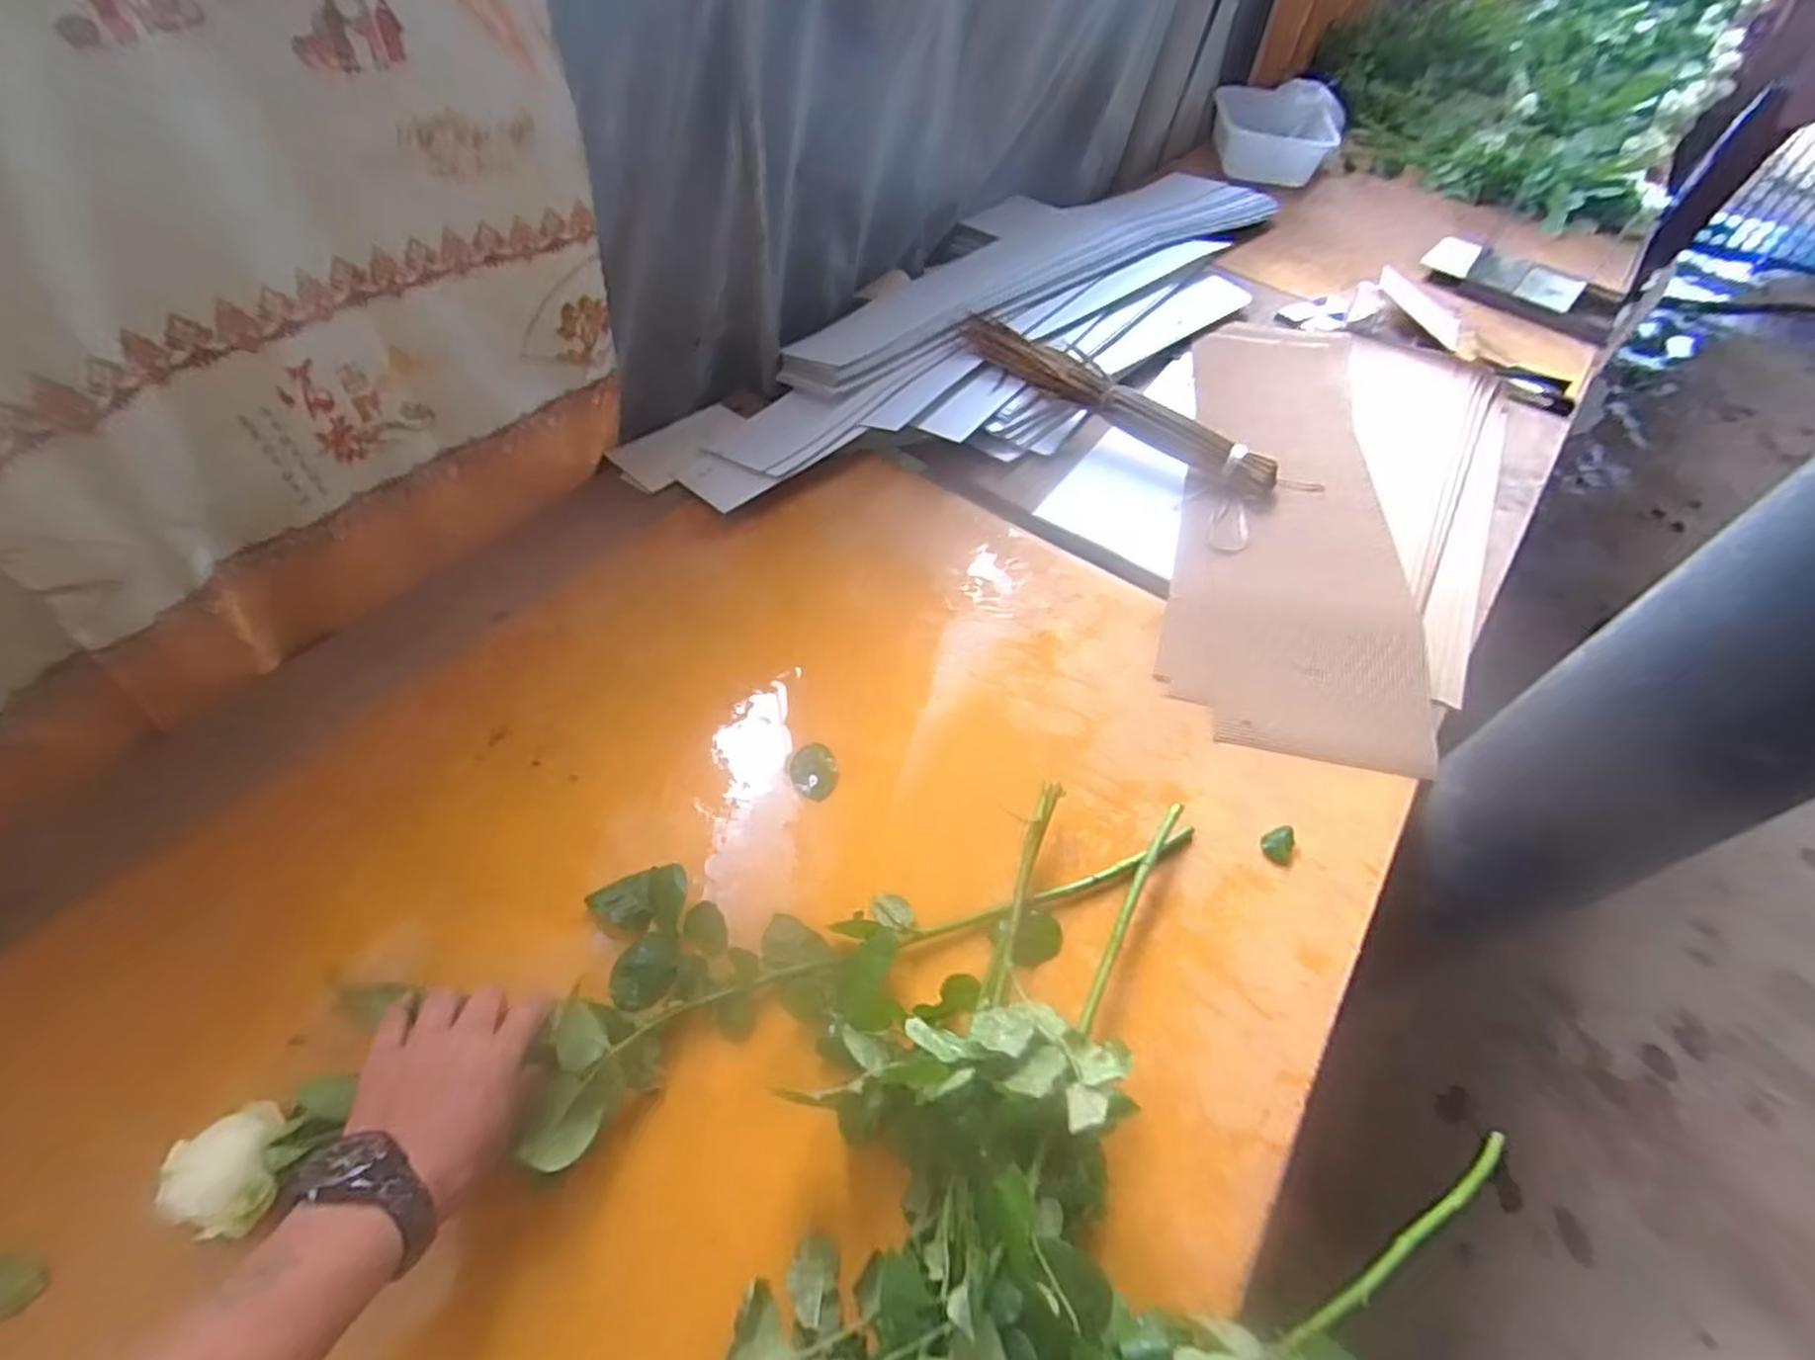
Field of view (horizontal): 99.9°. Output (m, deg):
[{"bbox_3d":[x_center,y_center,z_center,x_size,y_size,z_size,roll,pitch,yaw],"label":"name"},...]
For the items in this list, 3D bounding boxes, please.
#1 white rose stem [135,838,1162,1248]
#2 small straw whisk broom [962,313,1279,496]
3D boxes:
[{"bbox_3d":[-0.117,0.203,0.549,0.651,0.078,0.170,-10,54,-17],"label":"white rose stem"},{"bbox_3d":[0.255,-0.355,0.973,0.449,0.077,0.055,31,56,18],"label":"small straw whisk broom"}]

